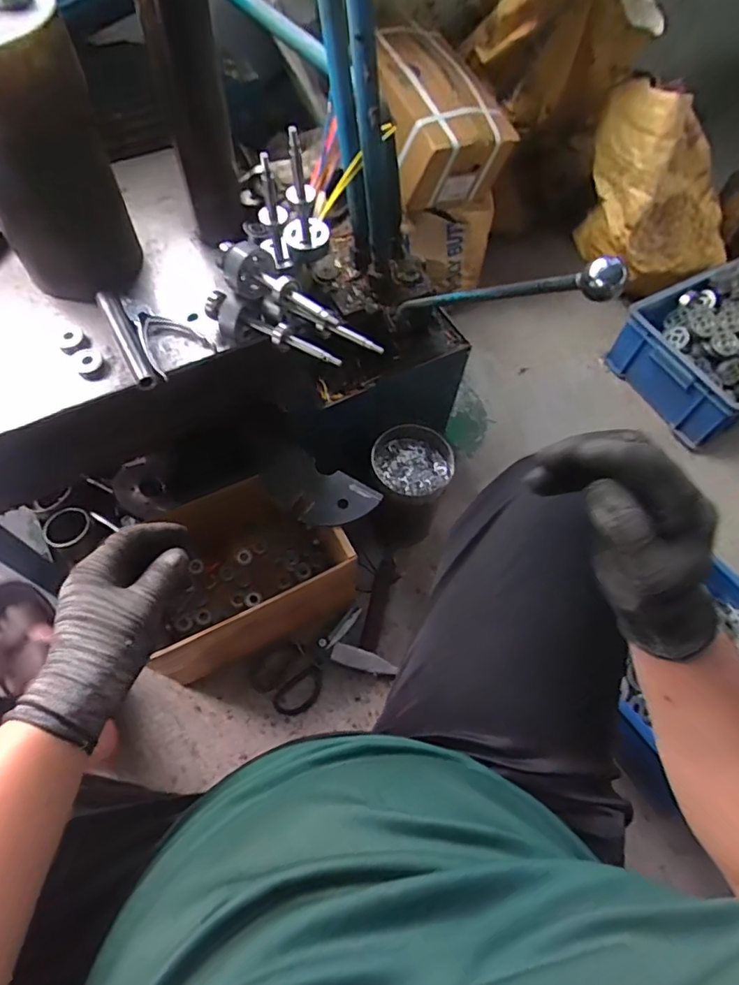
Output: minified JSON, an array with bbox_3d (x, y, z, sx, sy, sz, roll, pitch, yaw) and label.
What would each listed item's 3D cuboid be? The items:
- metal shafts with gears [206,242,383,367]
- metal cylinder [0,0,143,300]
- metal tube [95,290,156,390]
[{"bbox_3d":[-0.086,-0.188,0.568,0.177,0.085,0.076,30,65,12],"label":"metal shafts with gears"},{"bbox_3d":[-0.333,-0.325,0.542,0.142,0.255,0.130,-24,66,-15],"label":"metal cylinder"},{"bbox_3d":[-0.269,-0.172,0.600,0.024,0.020,0.151,-26,67,-15],"label":"metal tube"}]

